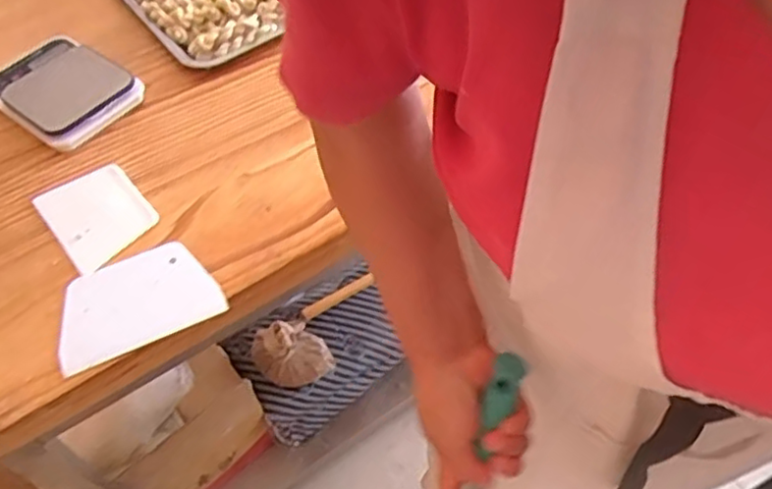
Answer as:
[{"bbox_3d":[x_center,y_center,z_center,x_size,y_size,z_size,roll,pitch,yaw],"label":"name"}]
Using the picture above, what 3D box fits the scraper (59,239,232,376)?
[{"bbox_3d":[-0.248,0.054,0.655,0.151,0.008,0.101,-23,57,-19],"label":"scraper"}]

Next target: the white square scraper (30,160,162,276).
[{"bbox_3d":[-0.304,-0.033,0.703,0.095,0.007,0.111,-35,71,-20],"label":"white square scraper"}]

